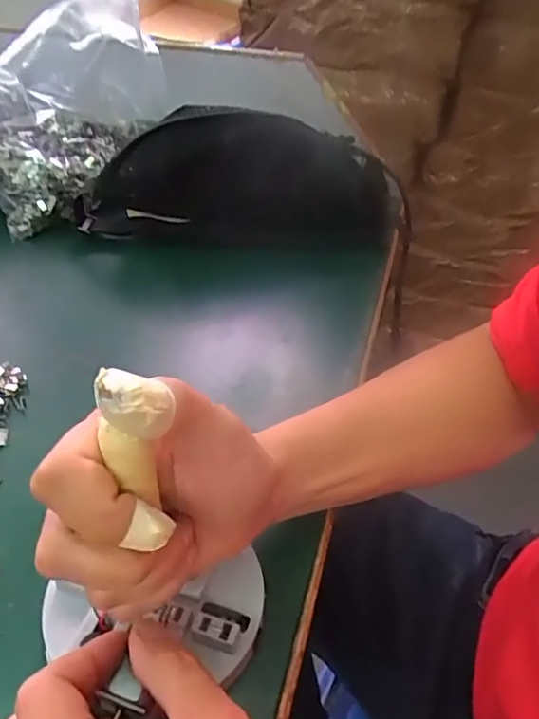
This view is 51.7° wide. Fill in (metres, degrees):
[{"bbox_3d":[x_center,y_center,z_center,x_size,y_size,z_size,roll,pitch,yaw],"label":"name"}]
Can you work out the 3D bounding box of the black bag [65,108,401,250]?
[{"bbox_3d":[-0.015,-0.168,0.537,0.321,0.132,0.039,-6,42,-11],"label":"black bag"}]

